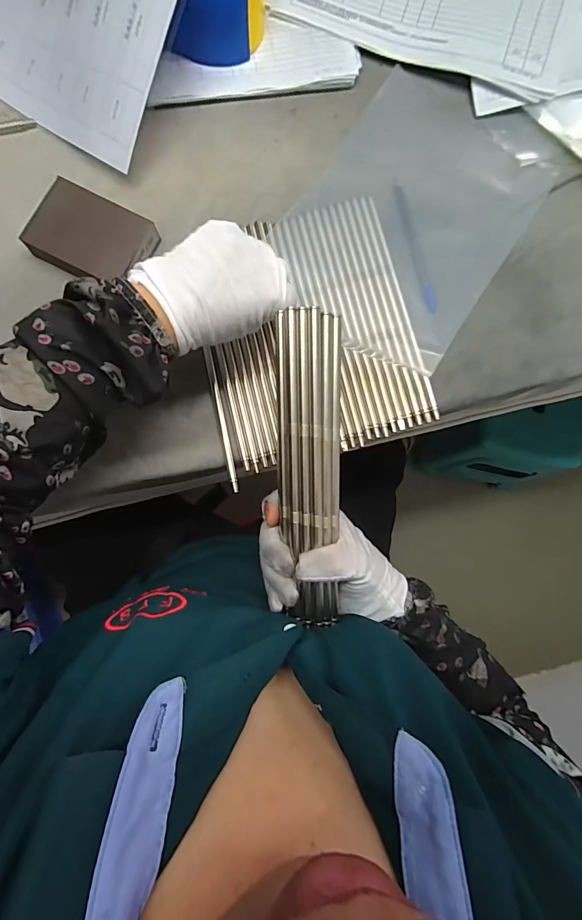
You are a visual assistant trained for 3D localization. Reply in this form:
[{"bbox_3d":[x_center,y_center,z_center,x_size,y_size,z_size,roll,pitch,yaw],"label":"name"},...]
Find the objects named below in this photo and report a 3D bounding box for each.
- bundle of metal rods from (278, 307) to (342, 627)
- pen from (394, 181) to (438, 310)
[{"bbox_3d":[0.014,0.011,0.269,0.041,0.017,0.215,-2,99,-2],"label":"bundle of metal rods"},{"bbox_3d":[0.117,-0.202,0.367,0.011,0.006,0.130,-15,83,-3],"label":"pen"}]

